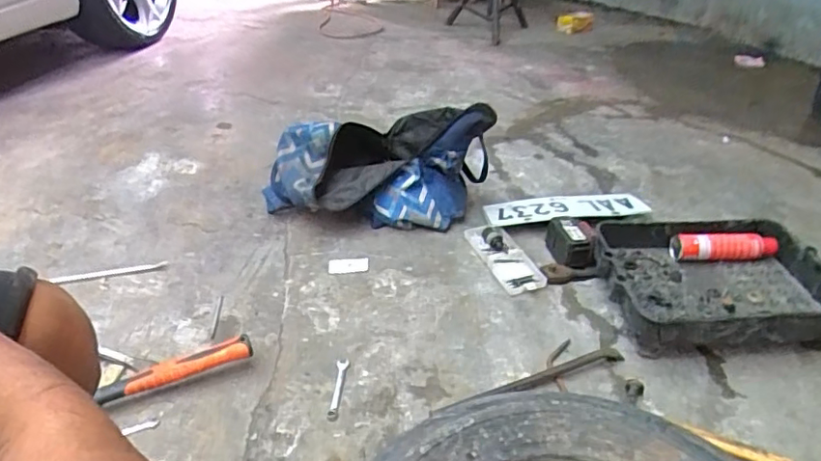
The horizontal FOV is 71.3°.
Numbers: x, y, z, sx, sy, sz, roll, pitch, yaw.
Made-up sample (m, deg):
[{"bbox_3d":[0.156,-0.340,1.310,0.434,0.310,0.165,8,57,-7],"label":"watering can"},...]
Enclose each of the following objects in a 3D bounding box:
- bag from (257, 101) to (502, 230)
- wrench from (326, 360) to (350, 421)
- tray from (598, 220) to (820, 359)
[{"bbox_3d":[-0.077,-0.164,1.337,0.512,0.265,0.223,-3,29,-4],"label":"bag"},{"bbox_3d":[-0.120,0.262,0.944,0.020,0.009,0.124,4,32,2],"label":"wrench"},{"bbox_3d":[0.568,0.107,1.087,0.408,0.108,0.309,2,32,-1],"label":"tray"}]

